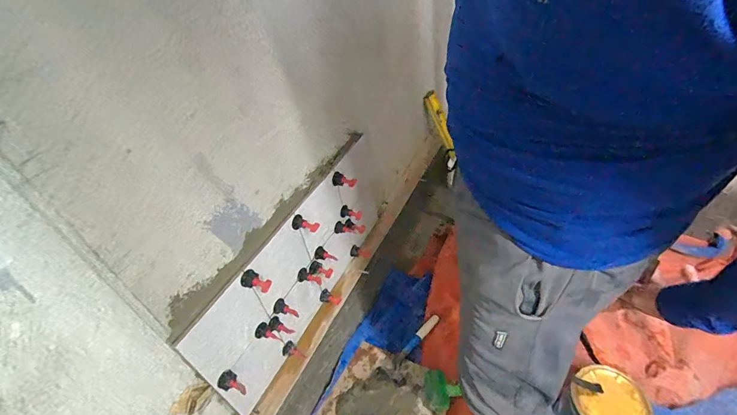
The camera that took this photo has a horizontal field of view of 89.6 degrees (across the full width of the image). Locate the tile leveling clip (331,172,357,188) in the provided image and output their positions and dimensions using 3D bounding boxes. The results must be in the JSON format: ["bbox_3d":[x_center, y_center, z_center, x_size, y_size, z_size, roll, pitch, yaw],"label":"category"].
[{"bbox_3d":[-0.055,-0.064,0.842,0.049,0.030,0.030,3,43,13],"label":"tile leveling clip"}]

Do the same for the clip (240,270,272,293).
[{"bbox_3d":[-0.195,0.128,0.642,0.046,0.031,0.032,19,49,28],"label":"clip"}]

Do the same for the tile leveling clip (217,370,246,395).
[{"bbox_3d":[-0.242,0.314,0.657,0.043,0.034,0.031,23,51,31],"label":"tile leveling clip"}]

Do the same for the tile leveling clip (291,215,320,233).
[{"bbox_3d":[-0.126,0.035,0.747,0.053,0.027,0.025,17,46,0],"label":"tile leveling clip"}]

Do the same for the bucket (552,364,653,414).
[{"bbox_3d":[0.571,0.523,0.933,0.174,0.213,0.159,-5,42,5],"label":"bucket"}]

